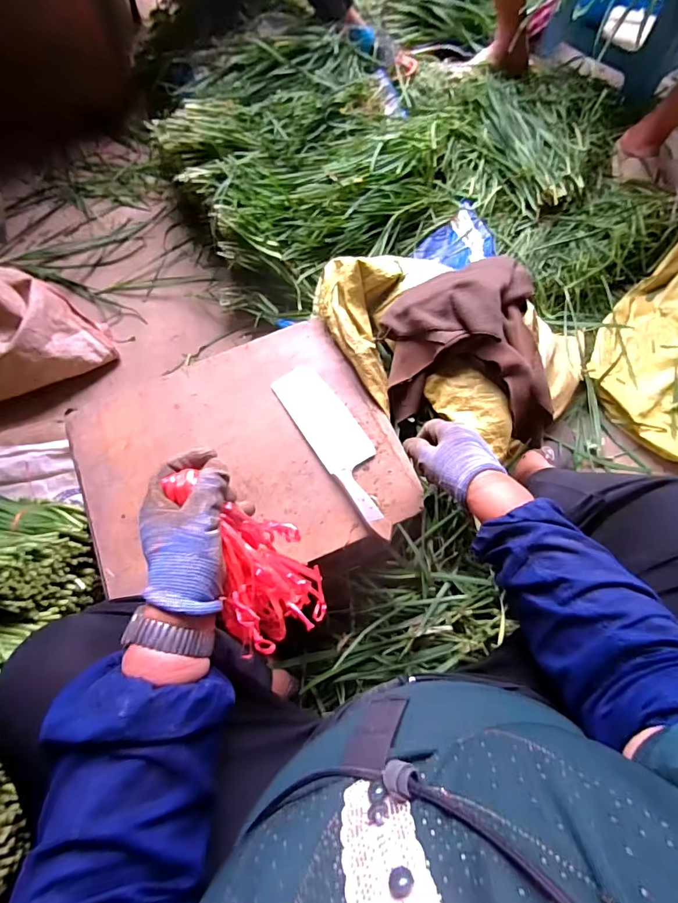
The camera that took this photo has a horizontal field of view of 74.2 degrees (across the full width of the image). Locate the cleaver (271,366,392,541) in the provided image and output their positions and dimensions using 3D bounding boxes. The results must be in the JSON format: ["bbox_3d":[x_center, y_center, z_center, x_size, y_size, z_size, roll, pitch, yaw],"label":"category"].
[{"bbox_3d":[0.003,-0.013,0.636,0.076,0.024,0.279,-33,75,-9],"label":"cleaver"}]

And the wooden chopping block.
[{"bbox_3d":[-0.148,0.009,0.651,0.440,0.029,0.339,-22,73,-6],"label":"wooden chopping block"}]

